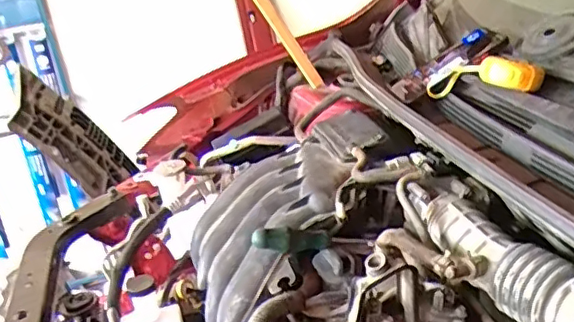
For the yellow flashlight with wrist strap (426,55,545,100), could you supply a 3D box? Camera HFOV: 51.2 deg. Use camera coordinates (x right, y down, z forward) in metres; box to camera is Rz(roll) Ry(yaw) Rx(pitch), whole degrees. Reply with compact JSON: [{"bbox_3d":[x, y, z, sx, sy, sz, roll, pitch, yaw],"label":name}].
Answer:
[{"bbox_3d":[0.238,-0.107,0.756,0.054,0.046,0.161,-18,12,-22],"label":"yellow flashlight with wrist strap"}]

